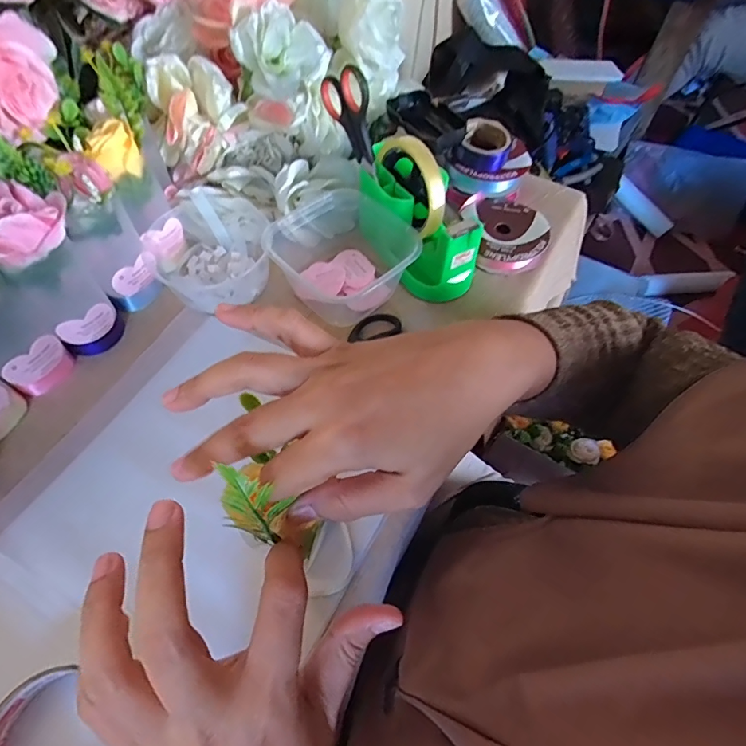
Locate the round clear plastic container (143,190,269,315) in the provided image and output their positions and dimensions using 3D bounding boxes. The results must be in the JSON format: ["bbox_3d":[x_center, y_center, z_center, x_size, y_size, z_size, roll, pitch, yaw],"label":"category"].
[{"bbox_3d":[-0.154,-0.119,0.440,0.112,0.050,0.116,1,58,-1],"label":"round clear plastic container"}]

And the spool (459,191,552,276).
[{"bbox_3d":[0.143,-0.149,0.484,0.080,0.025,0.094,-5,59,-5],"label":"spool"}]

